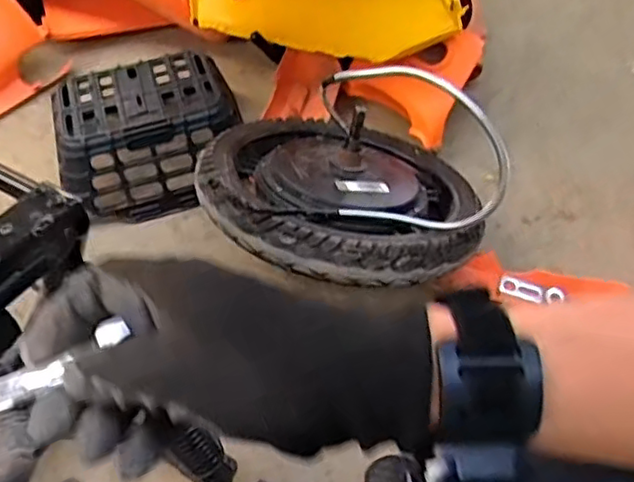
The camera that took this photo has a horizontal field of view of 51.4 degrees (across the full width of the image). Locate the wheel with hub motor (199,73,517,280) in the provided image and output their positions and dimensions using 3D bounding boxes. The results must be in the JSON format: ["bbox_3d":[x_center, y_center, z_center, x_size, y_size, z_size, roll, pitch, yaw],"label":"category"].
[{"bbox_3d":[0.035,-0.109,0.859,0.367,0.147,0.378,2,34,-15],"label":"wheel with hub motor"}]

